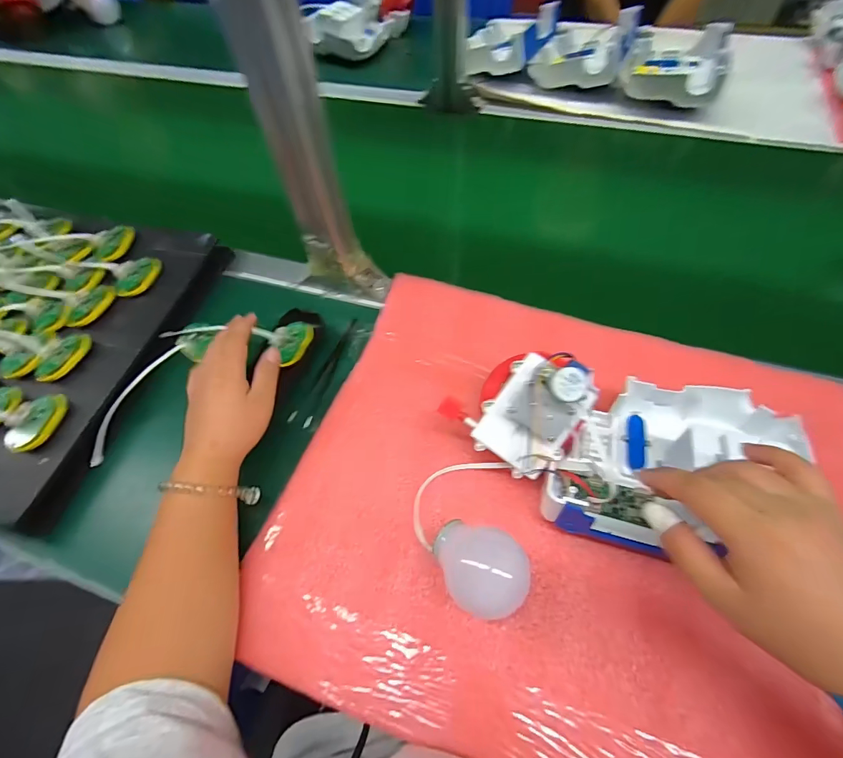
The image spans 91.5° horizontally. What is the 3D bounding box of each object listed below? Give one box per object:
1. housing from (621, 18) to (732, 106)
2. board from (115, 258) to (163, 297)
[{"bbox_3d":[0.411,-0.512,0.661,0.140,0.055,0.190,21,63,15],"label":"housing"},{"bbox_3d":[-0.326,-0.119,0.472,0.047,0.011,0.047,-2,59,3],"label":"board"}]

